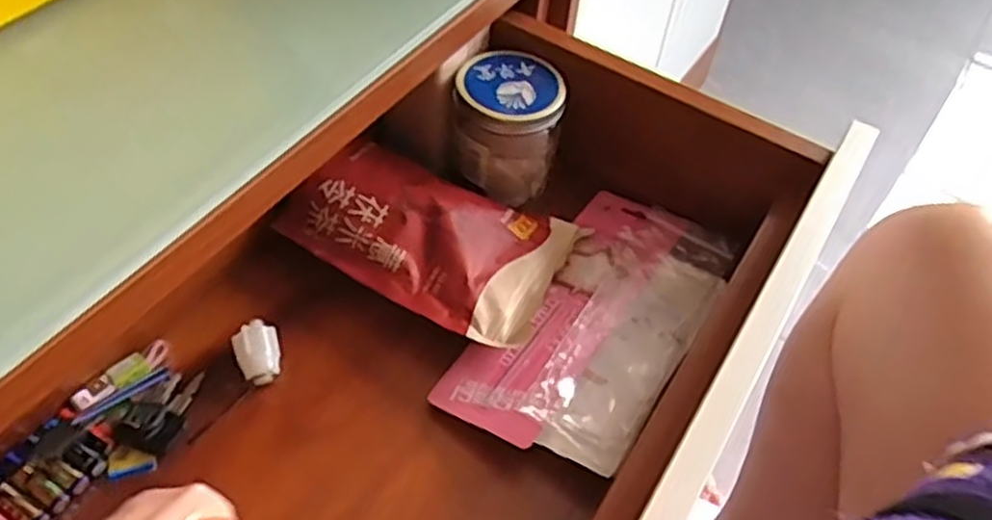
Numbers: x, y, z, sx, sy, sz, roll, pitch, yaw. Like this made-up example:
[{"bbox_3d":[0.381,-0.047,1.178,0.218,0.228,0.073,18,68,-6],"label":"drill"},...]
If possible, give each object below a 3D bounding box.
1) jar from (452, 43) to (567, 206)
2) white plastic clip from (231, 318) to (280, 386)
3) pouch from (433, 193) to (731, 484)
[{"bbox_3d":[0.009,-0.104,0.609,0.078,0.090,0.078,2,51,-3],"label":"jar"},{"bbox_3d":[-0.158,0.061,0.513,0.028,0.021,0.039,-18,55,-18],"label":"white plastic clip"},{"bbox_3d":[0.074,0.038,0.542,0.124,0.028,0.232,29,55,18],"label":"pouch"}]

